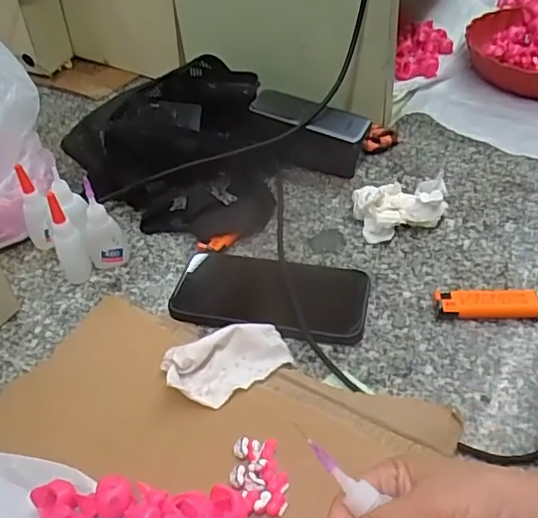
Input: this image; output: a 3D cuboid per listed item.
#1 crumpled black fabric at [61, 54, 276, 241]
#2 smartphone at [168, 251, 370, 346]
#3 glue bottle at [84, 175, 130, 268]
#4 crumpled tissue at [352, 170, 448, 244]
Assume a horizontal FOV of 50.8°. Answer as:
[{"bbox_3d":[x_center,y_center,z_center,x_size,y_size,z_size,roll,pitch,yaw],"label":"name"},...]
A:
[{"bbox_3d":[-0.106,-0.130,0.625,0.205,0.093,0.228,-6,42,-4],"label":"crumpled black fabric"},{"bbox_3d":[0.002,0.030,0.482,0.159,0.013,0.074,7,54,6],"label":"smartphone"},{"bbox_3d":[-0.154,-0.030,0.522,0.033,0.086,0.021,-16,44,-15],"label":"glue bottle"},{"bbox_3d":[0.130,-0.050,0.550,0.087,0.034,0.055,-7,42,-5],"label":"crumpled tissue"}]

